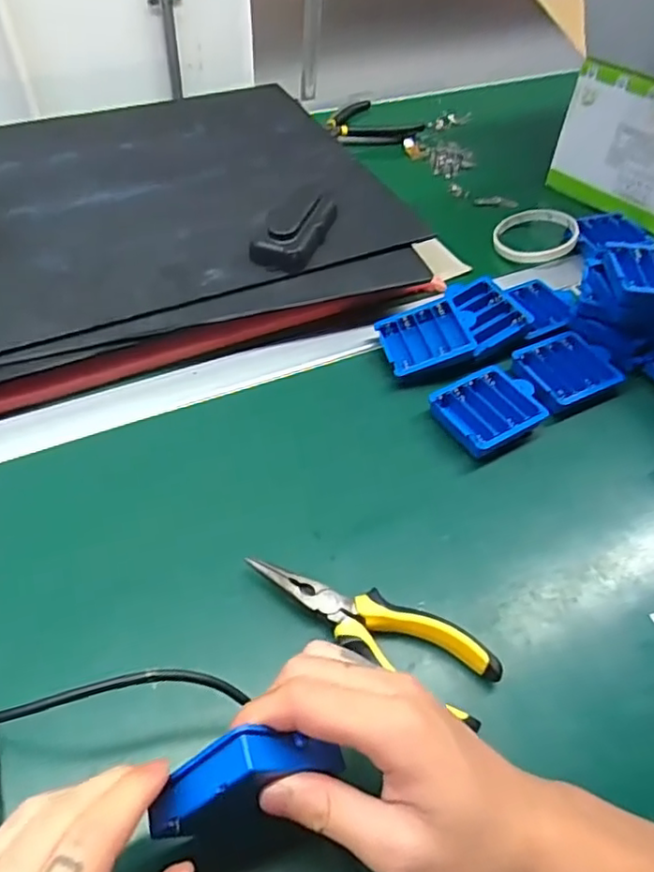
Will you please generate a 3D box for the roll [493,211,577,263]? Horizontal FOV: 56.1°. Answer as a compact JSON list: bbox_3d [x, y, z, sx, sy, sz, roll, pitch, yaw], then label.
[{"bbox_3d":[0.221,-0.211,0.643,0.090,0.011,0.089,-9,45,9],"label":"roll"}]

